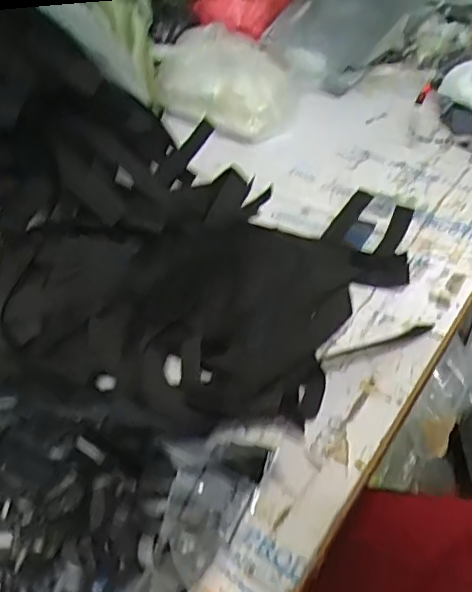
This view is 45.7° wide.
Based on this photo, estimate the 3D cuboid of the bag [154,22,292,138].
[{"bbox_3d":[-0.027,-0.323,0.838,0.225,0.120,0.080,30,51,29],"label":"bag"}]

